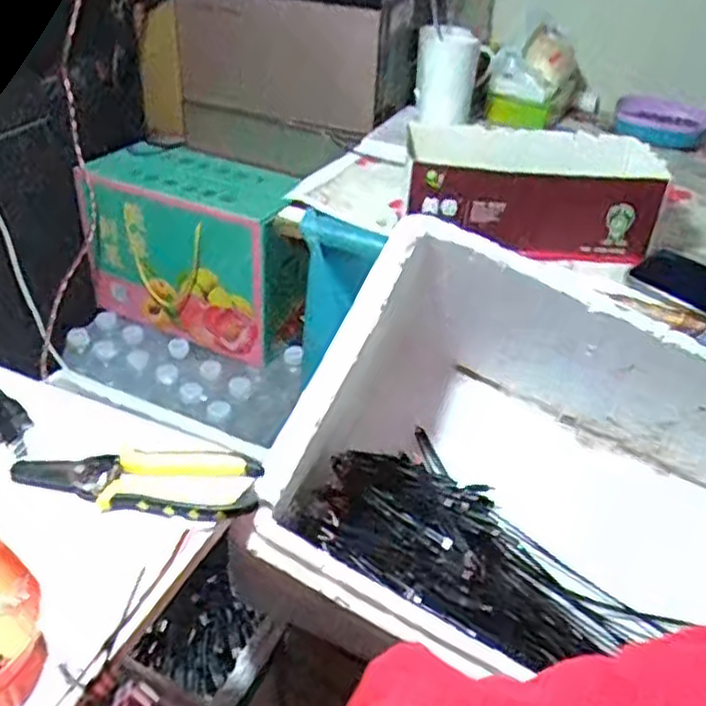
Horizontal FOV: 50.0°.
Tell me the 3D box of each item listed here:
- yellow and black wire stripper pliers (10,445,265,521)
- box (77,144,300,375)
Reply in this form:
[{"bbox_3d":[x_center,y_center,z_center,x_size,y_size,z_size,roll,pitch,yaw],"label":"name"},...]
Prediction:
[{"bbox_3d":[-0.149,0.087,0.515,0.167,0.013,0.058,3,35,-1],"label":"yellow and black wire stripper pliers"},{"bbox_3d":[-0.213,-0.152,1.136,0.354,0.235,0.149,19,38,20],"label":"box"}]

